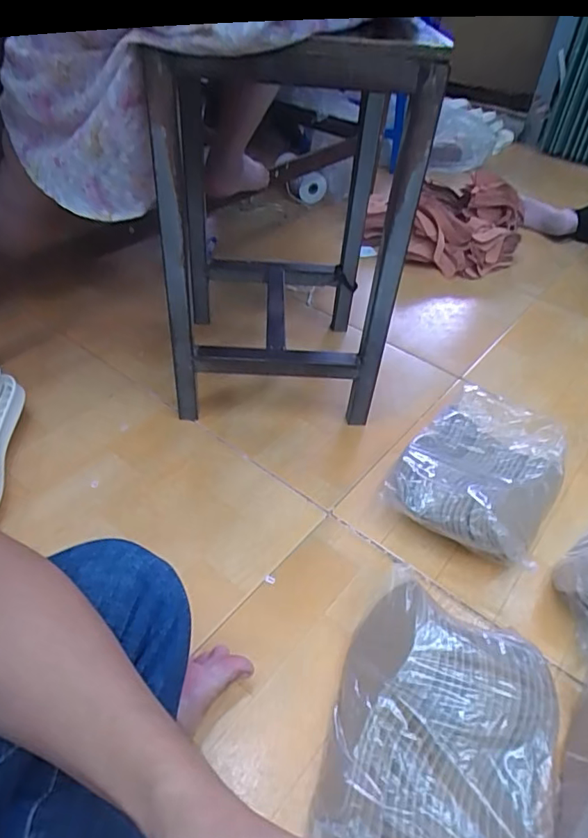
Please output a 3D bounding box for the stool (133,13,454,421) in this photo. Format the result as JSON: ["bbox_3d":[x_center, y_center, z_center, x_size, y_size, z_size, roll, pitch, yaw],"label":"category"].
[{"bbox_3d":[-0.023,-0.249,0.762,0.297,0.477,0.342,0,43,-7],"label":"stool"}]

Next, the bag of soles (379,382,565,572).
[{"bbox_3d":[0.268,0.068,0.757,0.198,0.076,0.297,27,47,21],"label":"bag of soles"}]

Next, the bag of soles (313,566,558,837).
[{"bbox_3d":[0.142,0.295,0.505,0.208,0.077,0.233,21,45,15],"label":"bag of soles"}]

